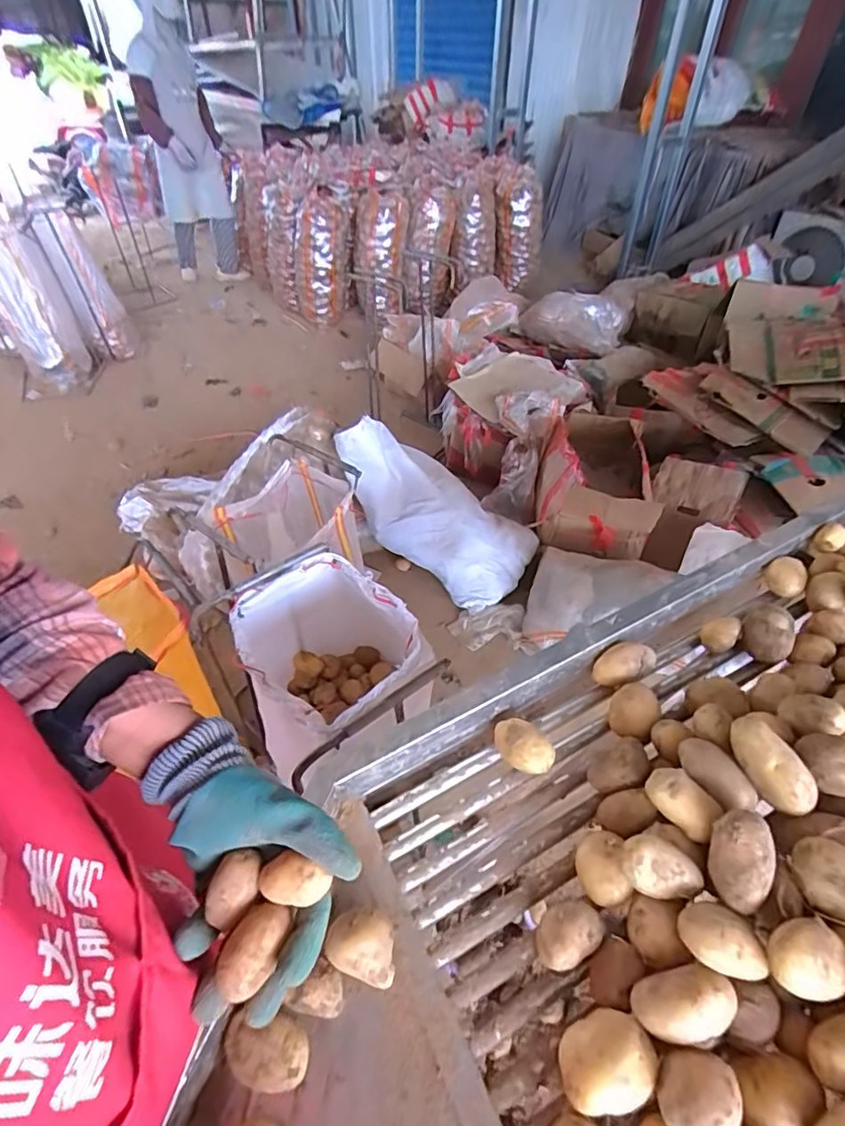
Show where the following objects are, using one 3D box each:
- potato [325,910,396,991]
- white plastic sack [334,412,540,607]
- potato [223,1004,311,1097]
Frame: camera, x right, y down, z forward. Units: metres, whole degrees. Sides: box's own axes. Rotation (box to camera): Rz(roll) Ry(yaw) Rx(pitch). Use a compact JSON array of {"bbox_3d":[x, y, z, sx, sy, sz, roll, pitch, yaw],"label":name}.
[{"bbox_3d":[-0.047,0.309,0.427,0.054,0.046,0.040,12,47,11],"label":"potato"},{"bbox_3d":[0.028,-0.159,1.580,0.643,0.186,0.275,39,47,-14],"label":"white plastic sack"},{"bbox_3d":[-0.113,0.357,0.390,0.063,0.038,0.039,12,47,11],"label":"potato"}]

